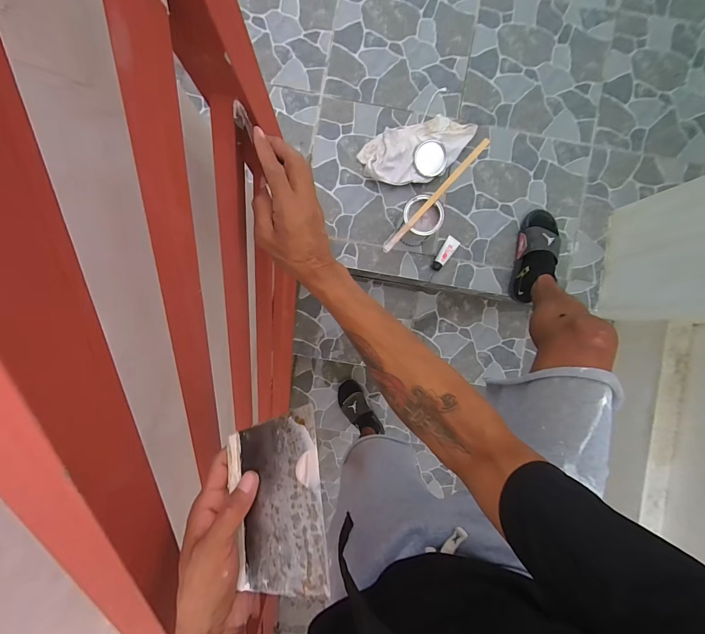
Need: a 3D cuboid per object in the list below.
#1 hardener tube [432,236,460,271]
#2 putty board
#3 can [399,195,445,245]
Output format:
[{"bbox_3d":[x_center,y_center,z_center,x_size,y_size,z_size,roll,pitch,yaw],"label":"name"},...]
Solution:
[{"bbox_3d":[0.267,-0.180,0.930,0.036,0.021,0.103,32,93,1],"label":"hardener tube"},{"bbox_3d":[-0.065,0.156,0.278,0.085,0.006,0.134,-17,67,15],"label":"putty board"},{"bbox_3d":[0.179,-0.256,0.873,0.102,0.121,0.111,0,88,-2],"label":"can"}]

